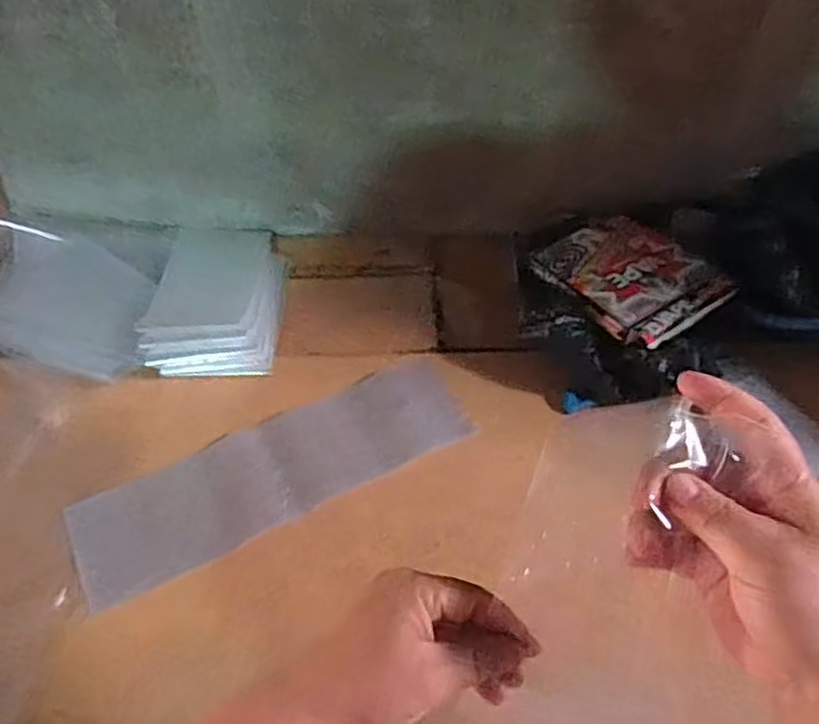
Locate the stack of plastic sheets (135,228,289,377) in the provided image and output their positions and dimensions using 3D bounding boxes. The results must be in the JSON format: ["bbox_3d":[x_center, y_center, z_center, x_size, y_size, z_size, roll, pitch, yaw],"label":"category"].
[{"bbox_3d":[-0.208,-0.078,0.805,0.142,0.024,0.226,1,51,1],"label":"stack of plastic sheets"}]

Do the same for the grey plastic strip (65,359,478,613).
[{"bbox_3d":[-0.121,0.096,0.670,0.359,0.010,0.107,-24,55,-18],"label":"grey plastic strip"}]

